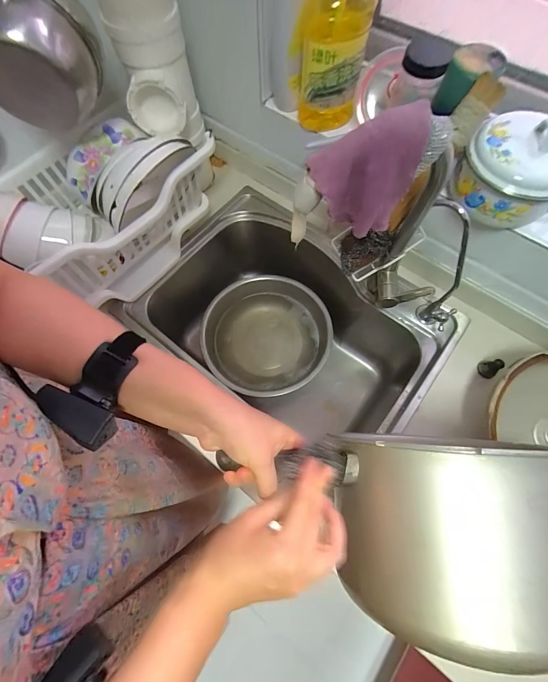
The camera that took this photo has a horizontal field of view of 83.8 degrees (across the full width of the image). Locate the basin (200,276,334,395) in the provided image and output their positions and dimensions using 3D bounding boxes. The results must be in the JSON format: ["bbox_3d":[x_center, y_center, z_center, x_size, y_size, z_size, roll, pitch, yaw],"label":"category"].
[{"bbox_3d":[-0.021,-0.011,0.776,0.308,0.103,0.285,0,68,0],"label":"basin"}]

